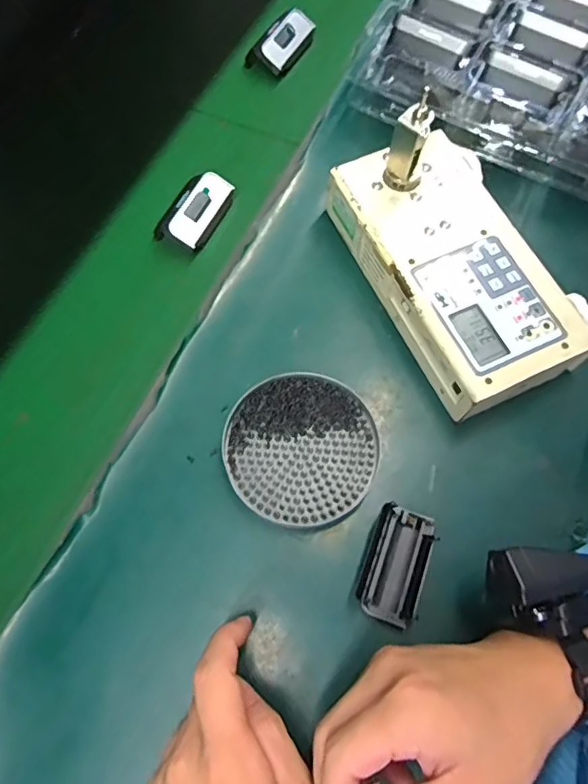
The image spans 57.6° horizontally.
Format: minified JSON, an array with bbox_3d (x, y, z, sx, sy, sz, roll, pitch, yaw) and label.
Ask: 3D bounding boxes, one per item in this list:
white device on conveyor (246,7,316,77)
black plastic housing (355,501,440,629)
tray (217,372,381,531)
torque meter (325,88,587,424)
[{"bbox_3d":[-0.011,-0.361,0.557,0.035,0.029,0.086,31,72,13],"label":"white device on conveyor"},{"bbox_3d":[0.072,0.118,0.370,0.044,0.012,0.077,20,70,9],"label":"black plastic housing"},{"bbox_3d":[0.005,0.041,0.399,0.112,0.013,0.109,-1,68,2],"label":"tray"},{"bbox_3d":[0.131,-0.110,0.410,0.119,0.101,0.228,-24,69,-8],"label":"torque meter"}]

